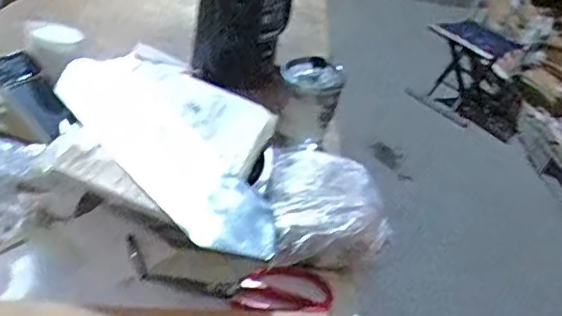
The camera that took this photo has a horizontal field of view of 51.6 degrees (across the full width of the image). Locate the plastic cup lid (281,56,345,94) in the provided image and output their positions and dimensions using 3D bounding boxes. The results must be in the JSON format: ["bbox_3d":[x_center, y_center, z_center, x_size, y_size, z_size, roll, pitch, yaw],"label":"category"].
[{"bbox_3d":[0.044,-0.116,0.796,0.077,0.026,0.077,-10,39,-31],"label":"plastic cup lid"}]

